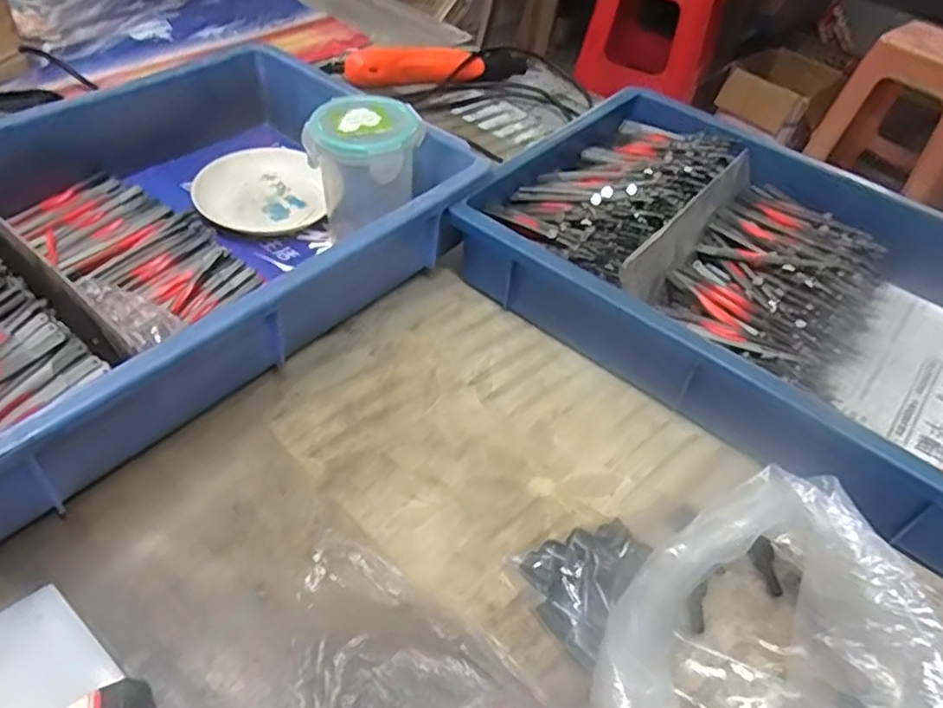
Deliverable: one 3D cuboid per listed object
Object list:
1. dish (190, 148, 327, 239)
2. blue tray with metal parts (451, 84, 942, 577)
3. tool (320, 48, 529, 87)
[{"bbox_3d":[-0.177,-0.134,0.585,0.105,0.028,0.113,4,46,-4],"label":"dish"},{"bbox_3d":[0.233,-0.054,0.531,0.421,0.083,0.297,33,51,22],"label":"blue tray with metal parts"},{"bbox_3d":[-0.047,-0.319,0.771,0.222,0.035,0.037,-5,47,-12],"label":"tool"}]

